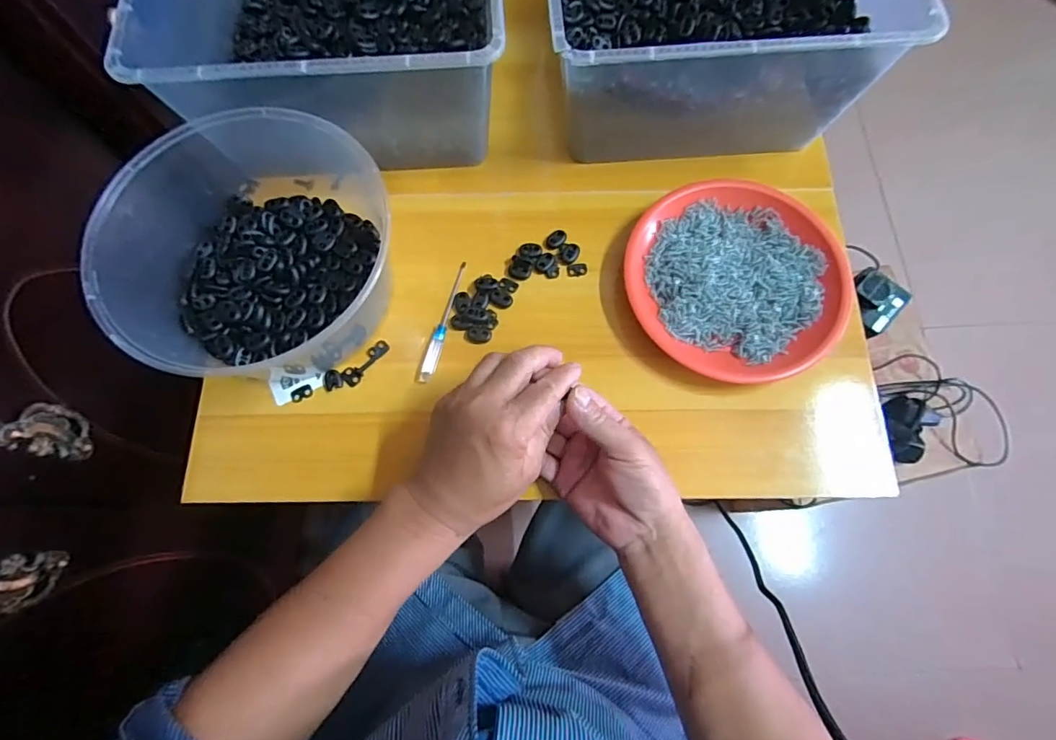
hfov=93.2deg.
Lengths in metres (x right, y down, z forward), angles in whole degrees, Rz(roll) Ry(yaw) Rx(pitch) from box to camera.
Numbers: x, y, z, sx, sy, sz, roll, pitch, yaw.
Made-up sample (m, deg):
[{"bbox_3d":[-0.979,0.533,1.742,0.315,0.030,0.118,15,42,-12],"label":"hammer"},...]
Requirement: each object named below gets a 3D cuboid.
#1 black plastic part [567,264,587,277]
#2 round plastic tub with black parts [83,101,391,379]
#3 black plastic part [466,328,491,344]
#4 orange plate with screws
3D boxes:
[{"bbox_3d":[0.047,-0.095,0.476,0.019,0.004,0.012,-5,73,-1],"label":"black plastic part"},{"bbox_3d":[-0.227,-0.102,0.426,0.225,0.094,0.234,0,73,1],"label":"round plastic tub with black parts"},{"bbox_3d":[-0.045,-0.030,0.453,0.024,0.008,0.014,9,73,3],"label":"black plastic part"},{"bbox_3d":[0.188,-0.083,0.456,0.192,0.031,0.179,0,73,1],"label":"orange plate with screws"}]

